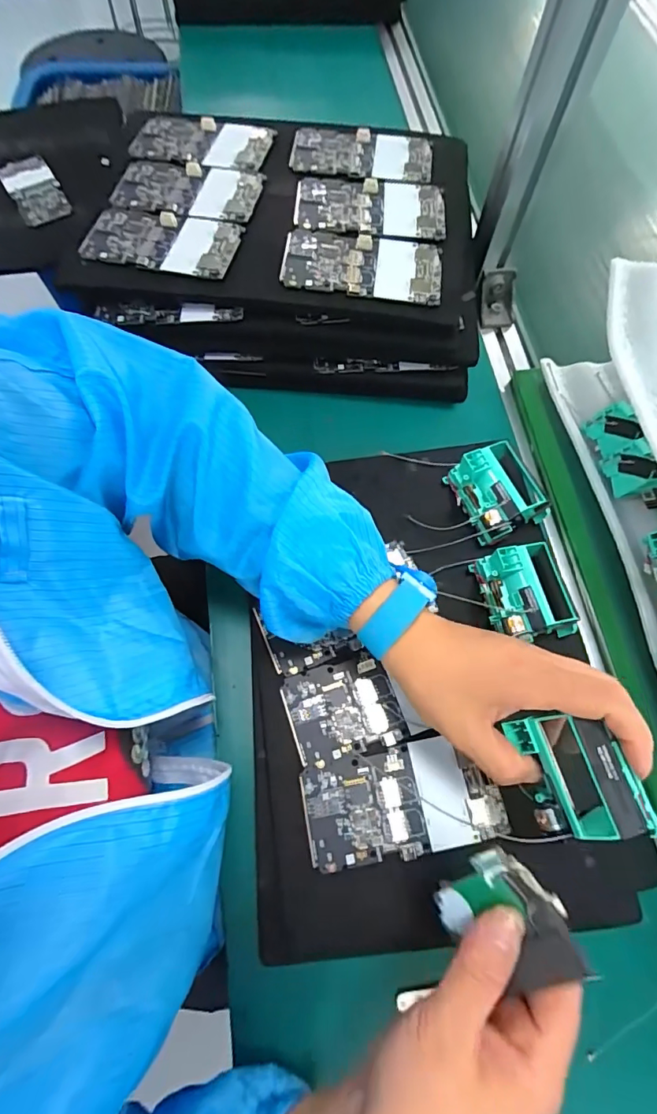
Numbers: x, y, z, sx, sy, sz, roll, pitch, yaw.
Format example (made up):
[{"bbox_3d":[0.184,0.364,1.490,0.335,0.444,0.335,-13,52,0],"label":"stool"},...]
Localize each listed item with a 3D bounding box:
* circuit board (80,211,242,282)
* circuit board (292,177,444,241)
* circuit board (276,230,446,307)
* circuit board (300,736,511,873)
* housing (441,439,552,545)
[{"bbox_3d":[-0.141,-0.268,0.402,0.128,0.012,0.062,13,68,3],"label":"circuit board"},{"bbox_3d":[0.037,-0.309,0.415,0.130,0.005,0.069,-1,68,-2],"label":"circuit board"},{"bbox_3d":[0.029,-0.243,0.393,0.128,0.010,0.065,5,68,0],"label":"circuit board"},{"bbox_3d":[0.049,0.164,0.317,0.127,0.005,0.064,-10,69,-6],"label":"circuit board"},{"bbox_3d":[0.135,-0.053,0.382,0.059,0.031,0.071,-26,71,-12],"label":"housing"}]

